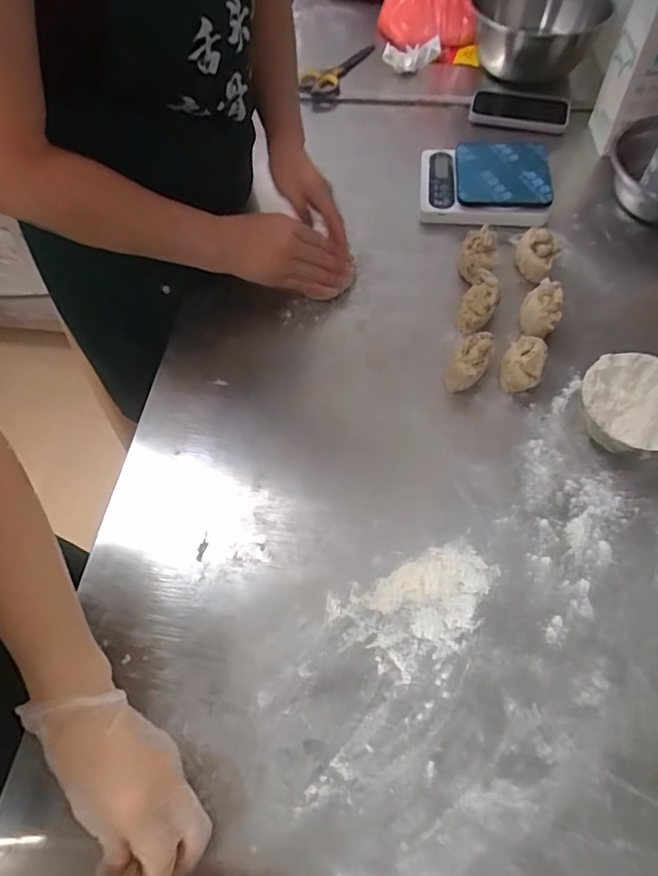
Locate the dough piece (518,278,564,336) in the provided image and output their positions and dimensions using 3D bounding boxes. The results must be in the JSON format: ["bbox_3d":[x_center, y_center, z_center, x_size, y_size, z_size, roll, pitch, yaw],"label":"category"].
[{"bbox_3d":[0.247,-0.150,0.598,0.041,0.047,0.069,9,62,8],"label":"dough piece"}]

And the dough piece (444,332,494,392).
[{"bbox_3d":[0.156,-0.083,0.560,0.032,0.048,0.059,37,69,21],"label":"dough piece"}]

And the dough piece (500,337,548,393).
[{"bbox_3d":[0.212,-0.083,0.558,0.043,0.054,0.059,19,64,13],"label":"dough piece"}]

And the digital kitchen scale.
[{"bbox_3d":[0.217,-0.361,0.717,0.173,0.047,0.134,3,61,5],"label":"digital kitchen scale"}]

